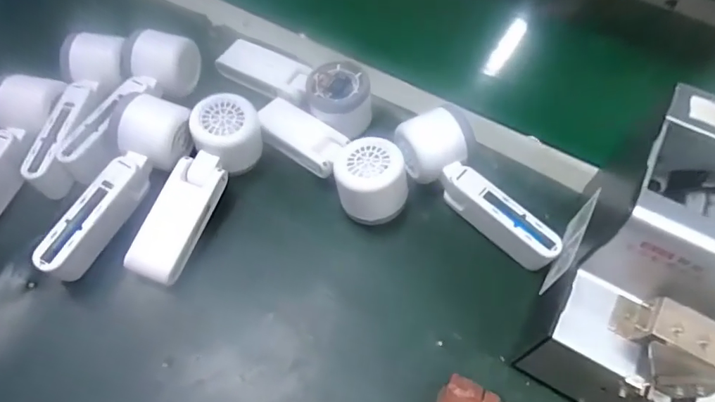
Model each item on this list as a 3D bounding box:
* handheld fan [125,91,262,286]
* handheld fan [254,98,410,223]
[{"bbox_3d":[-0.134,-0.012,0.400,0.046,0.044,0.164,20,71,9],"label":"handheld fan"},{"bbox_3d":[-0.028,-0.038,0.423,0.166,0.053,0.066,33,61,31],"label":"handheld fan"}]

